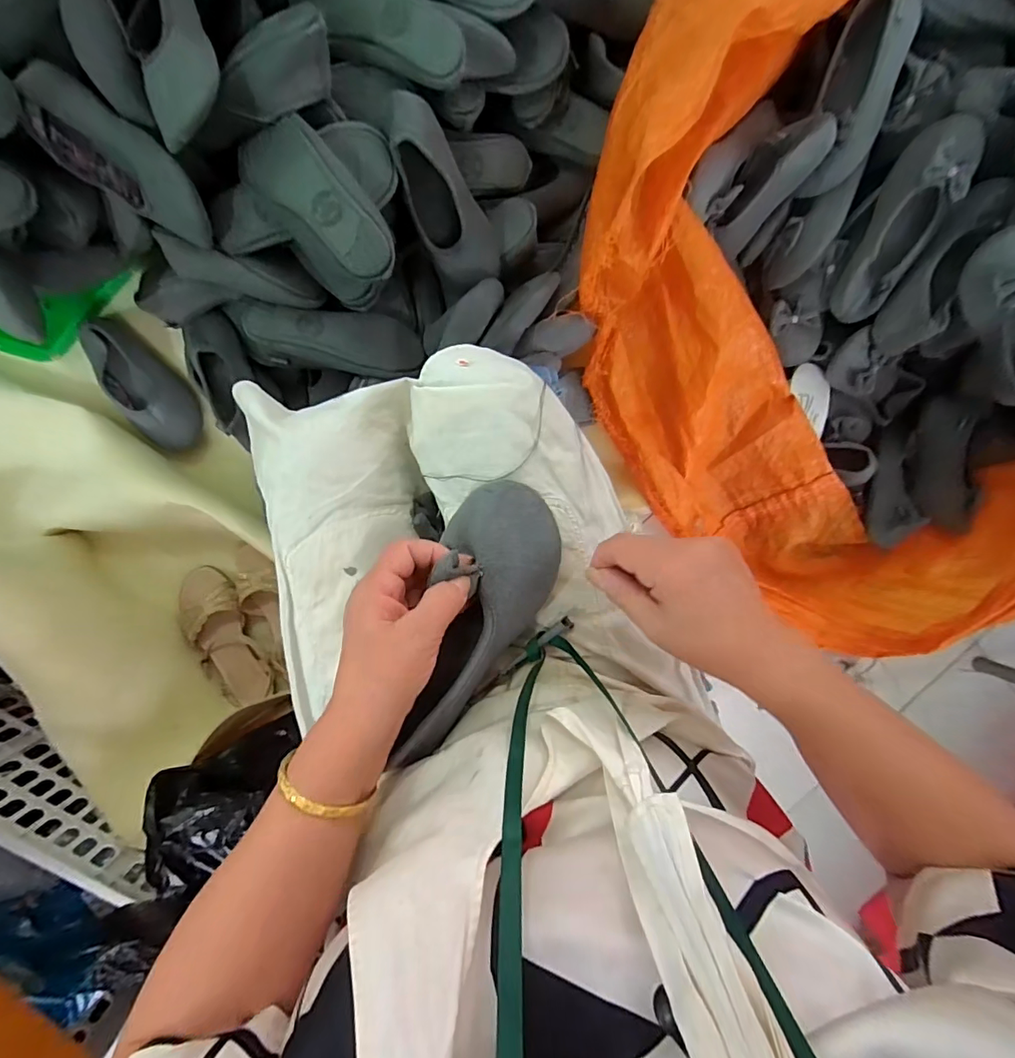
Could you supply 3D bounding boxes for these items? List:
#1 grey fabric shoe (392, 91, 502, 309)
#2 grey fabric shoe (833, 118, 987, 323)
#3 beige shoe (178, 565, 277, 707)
[{"bbox_3d":[-0.079,-0.427,0.652,0.097,0.245,0.067,-30,54,0],"label":"grey fabric shoe"},{"bbox_3d":[0.560,-0.427,0.693,0.087,0.055,0.256,20,114,-4],"label":"grey fabric shoe"},{"bbox_3d":[-0.465,0.176,0.803,0.086,0.059,0.235,-22,95,-1],"label":"beige shoe"}]

